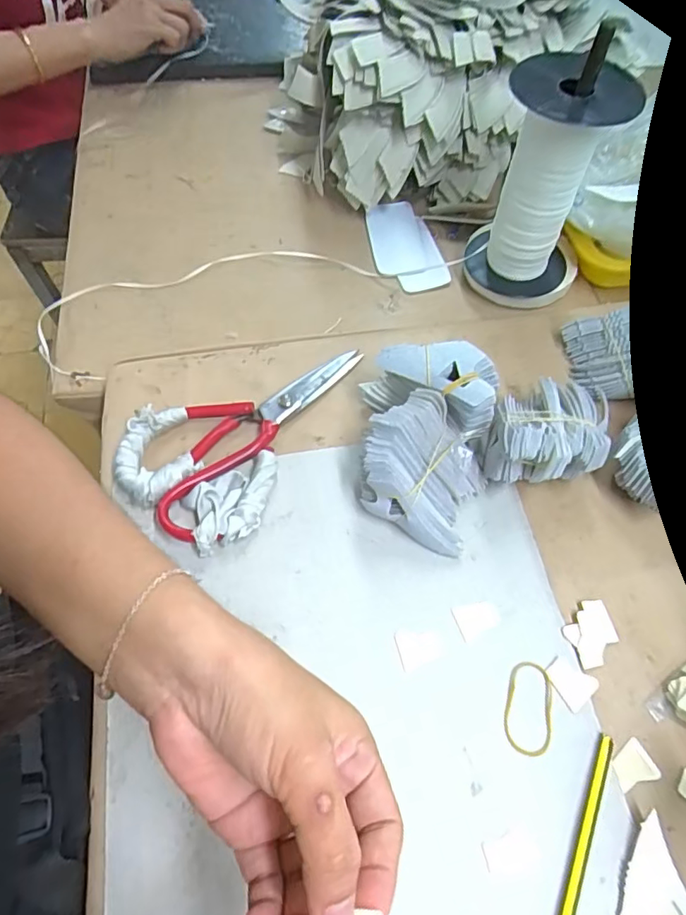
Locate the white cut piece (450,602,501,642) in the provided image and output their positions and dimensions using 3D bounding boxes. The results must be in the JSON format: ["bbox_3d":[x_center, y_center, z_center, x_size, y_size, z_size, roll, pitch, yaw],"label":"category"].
[{"bbox_3d":[0.092,0.109,0.376,0.031,0.004,0.022,-18,64,-10],"label":"white cut piece"}]

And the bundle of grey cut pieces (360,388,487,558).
[{"bbox_3d":[0.059,0.009,0.396,0.086,0.058,0.080,28,66,13],"label":"bundle of grey cut pieces"}]

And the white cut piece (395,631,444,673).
[{"bbox_3d":[0.052,0.125,0.366,0.030,0.004,0.023,-15,64,-8],"label":"white cut piece"}]

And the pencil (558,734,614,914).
[{"bbox_3d":[0.127,0.239,0.305,0.009,0.005,0.165,24,65,12],"label":"pencil"}]

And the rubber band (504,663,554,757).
[{"bbox_3d":[0.119,0.158,0.349,0.029,0.004,0.054,15,63,7],"label":"rubber band"}]

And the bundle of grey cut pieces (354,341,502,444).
[{"bbox_3d":[0.068,-0.052,0.420,0.096,0.076,0.044,30,66,14],"label":"bundle of grey cut pieces"}]

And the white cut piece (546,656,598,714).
[{"bbox_3d":[0.147,0.144,0.356,0.026,0.004,0.029,-37,69,-18],"label":"white cut piece"}]

